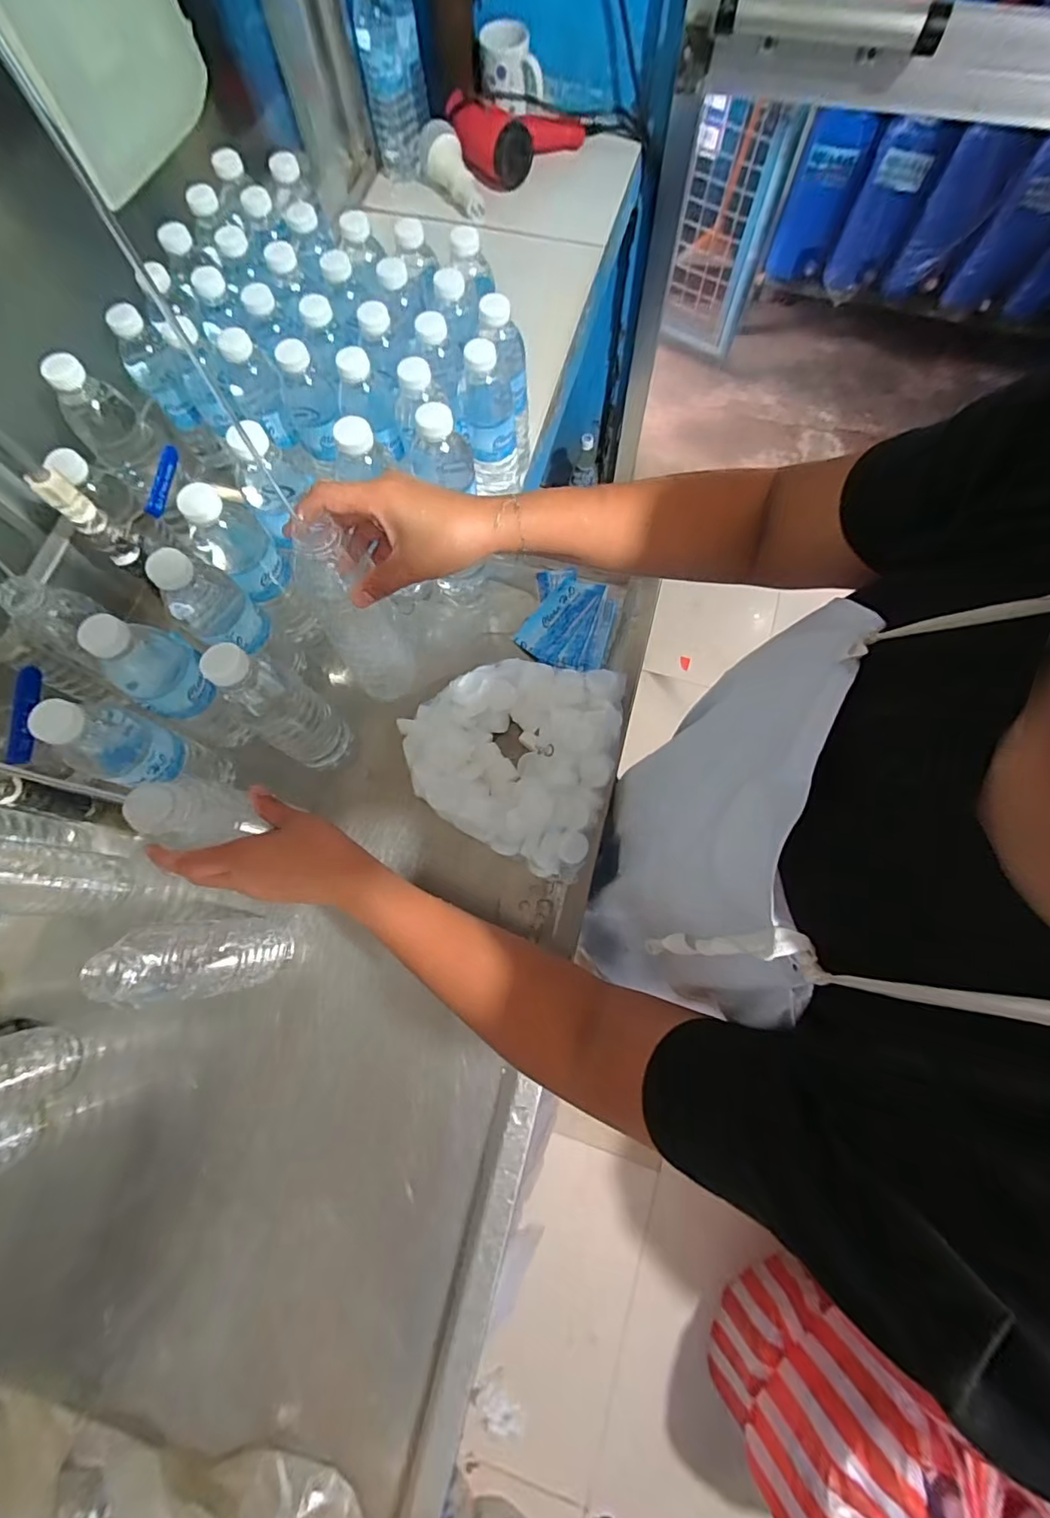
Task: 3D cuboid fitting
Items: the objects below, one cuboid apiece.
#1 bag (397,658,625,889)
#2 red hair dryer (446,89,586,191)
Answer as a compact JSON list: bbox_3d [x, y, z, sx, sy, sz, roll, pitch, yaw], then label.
[{"bbox_3d":[-0.015,-0.013,0.549,0.205,0.059,0.211,18,75,7],"label":"bag"},{"bbox_3d":[-0.010,-0.993,0.855,0.220,0.077,0.129,-3,74,1],"label":"red hair dryer"}]

